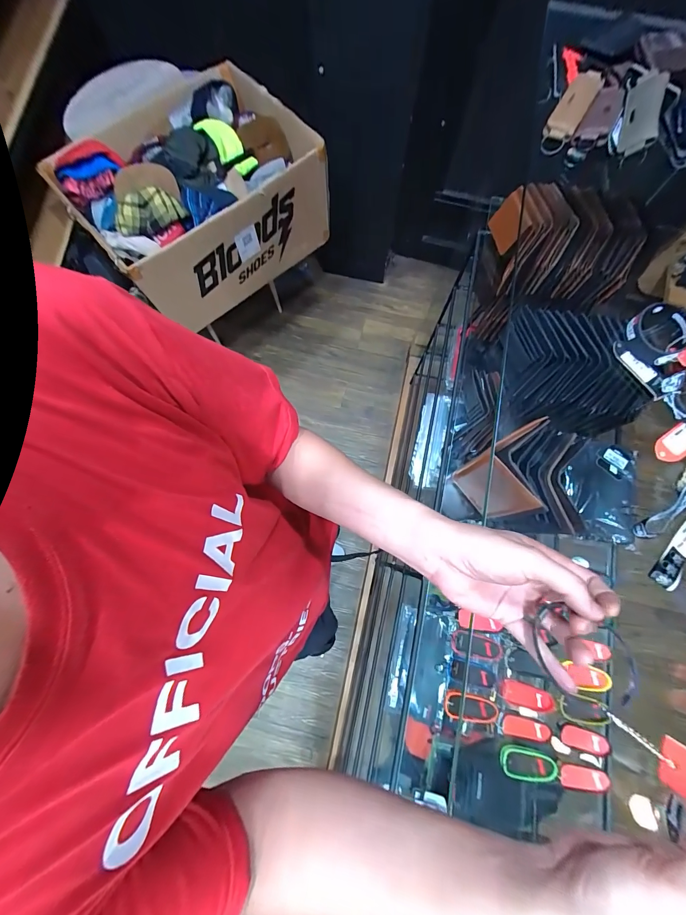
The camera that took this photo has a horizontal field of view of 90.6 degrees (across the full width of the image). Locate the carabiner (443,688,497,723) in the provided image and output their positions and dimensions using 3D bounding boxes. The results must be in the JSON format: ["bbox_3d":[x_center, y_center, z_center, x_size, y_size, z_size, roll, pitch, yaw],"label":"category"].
[{"bbox_3d":[0.208,0.408,0.549,0.081,0.008,0.041,9,76,2],"label":"carabiner"}]

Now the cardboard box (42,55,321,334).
[{"bbox_3d":[-0.468,-0.860,1.131,0.710,0.366,0.505,-34,79,-8],"label":"cardboard box"}]

